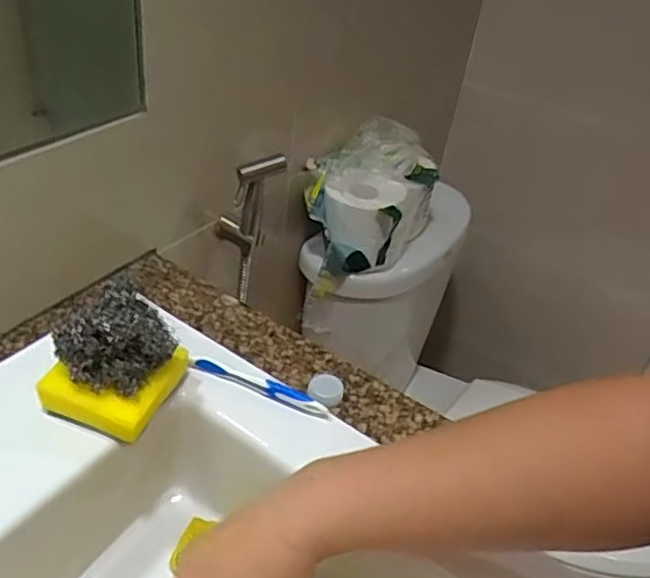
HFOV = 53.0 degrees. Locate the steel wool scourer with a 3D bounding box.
[{"bbox_3d":[-0.141,0.032,0.451,0.057,0.050,0.074,30,43,26],"label":"steel wool scourer"}]

